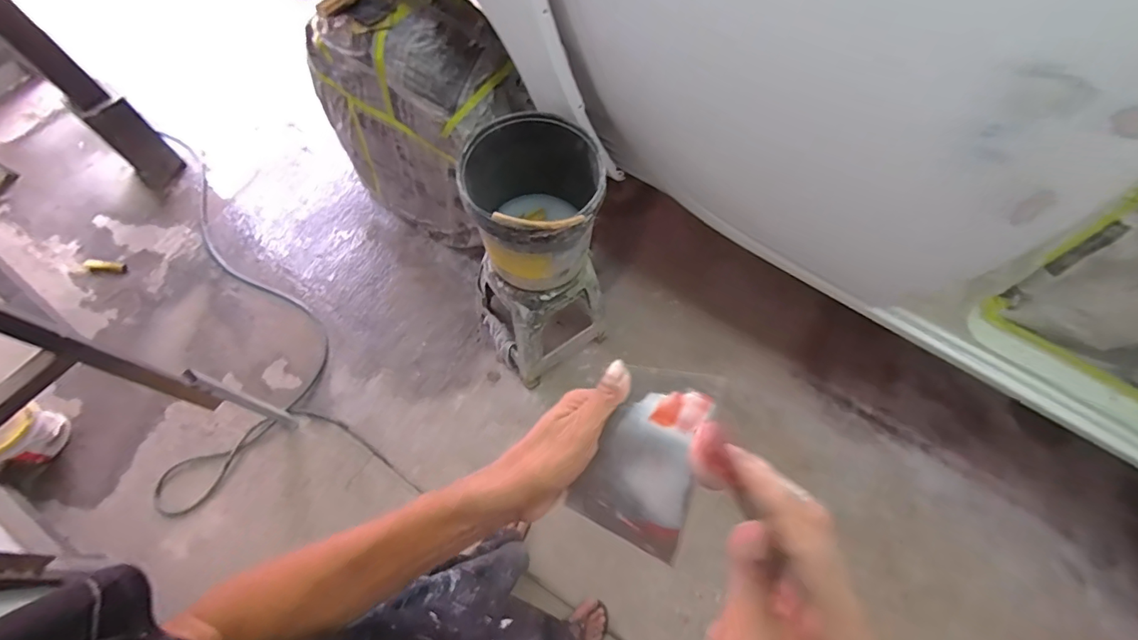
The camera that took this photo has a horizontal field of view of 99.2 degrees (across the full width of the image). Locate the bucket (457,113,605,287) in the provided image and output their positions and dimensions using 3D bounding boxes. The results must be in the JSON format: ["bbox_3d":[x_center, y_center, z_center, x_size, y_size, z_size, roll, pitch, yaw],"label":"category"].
[{"bbox_3d":[-0.082,-0.264,1.125,0.311,0.307,0.321,-19,69,-11],"label":"bucket"}]

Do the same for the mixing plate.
[{"bbox_3d":[0.063,0.104,0.385,0.083,0.006,0.139,19,83,5],"label":"mixing plate"}]

